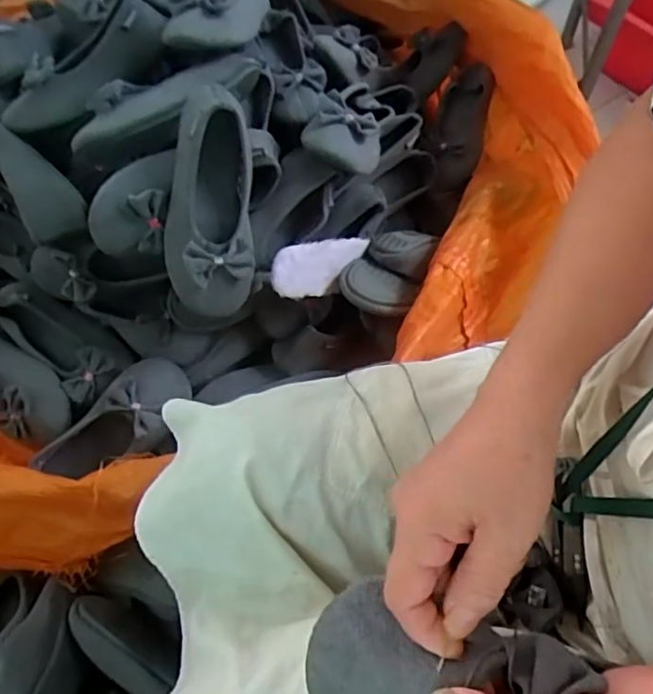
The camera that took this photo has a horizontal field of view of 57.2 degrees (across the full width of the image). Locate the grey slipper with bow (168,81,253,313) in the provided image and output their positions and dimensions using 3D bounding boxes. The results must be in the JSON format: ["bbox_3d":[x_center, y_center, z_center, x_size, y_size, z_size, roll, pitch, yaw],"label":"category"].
[{"bbox_3d":[-0.125,-0.159,0.651,0.095,0.076,0.248,1,91,1],"label":"grey slipper with bow"}]

